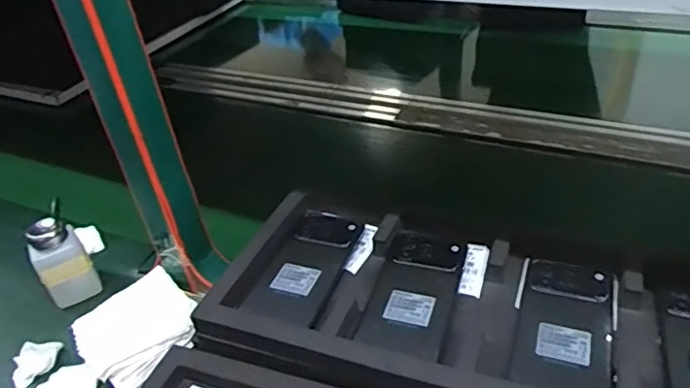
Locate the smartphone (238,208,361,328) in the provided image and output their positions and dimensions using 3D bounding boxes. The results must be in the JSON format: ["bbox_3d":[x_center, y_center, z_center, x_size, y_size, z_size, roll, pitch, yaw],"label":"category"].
[{"bbox_3d":[-0.034,0.063,0.569,0.071,0.014,0.175,9,35,16],"label":"smartphone"}]

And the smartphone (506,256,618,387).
[{"bbox_3d":[0.186,0.107,0.474,0.076,0.013,0.152,10,39,20],"label":"smartphone"}]

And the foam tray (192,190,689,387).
[{"bbox_3d":[0.125,0.109,0.496,0.476,0.054,0.224,12,40,22],"label":"foam tray"}]

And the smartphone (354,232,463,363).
[{"bbox_3d":[0.067,0.087,0.522,0.072,0.010,0.150,8,39,19],"label":"smartphone"}]

